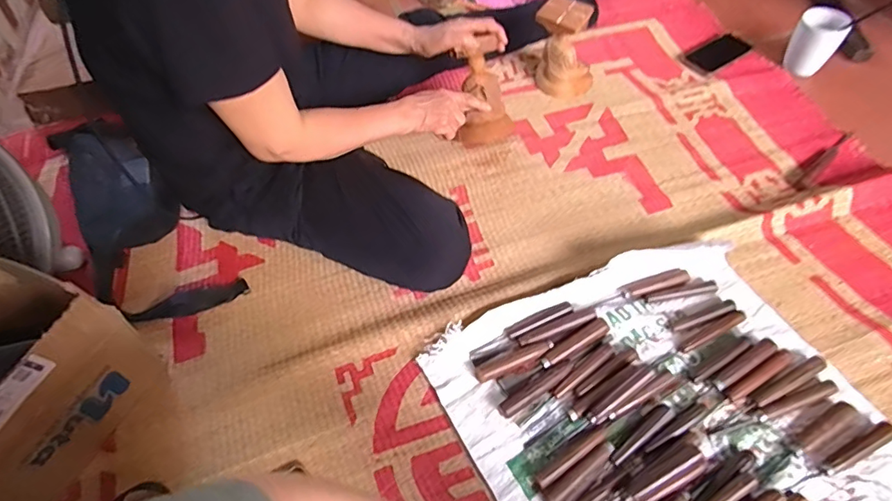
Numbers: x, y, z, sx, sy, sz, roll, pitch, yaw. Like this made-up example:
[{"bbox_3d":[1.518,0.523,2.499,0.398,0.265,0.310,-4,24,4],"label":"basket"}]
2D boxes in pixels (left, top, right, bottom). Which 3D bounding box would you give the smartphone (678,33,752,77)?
[{"bbox_3d":[0.567,-0.419,1.054,0.141,0.010,0.079,-28,58,-14],"label":"smartphone"}]

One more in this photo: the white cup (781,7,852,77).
[{"bbox_3d":[0.741,-0.422,1.004,0.083,0.108,0.077,15,58,14],"label":"white cup"}]

